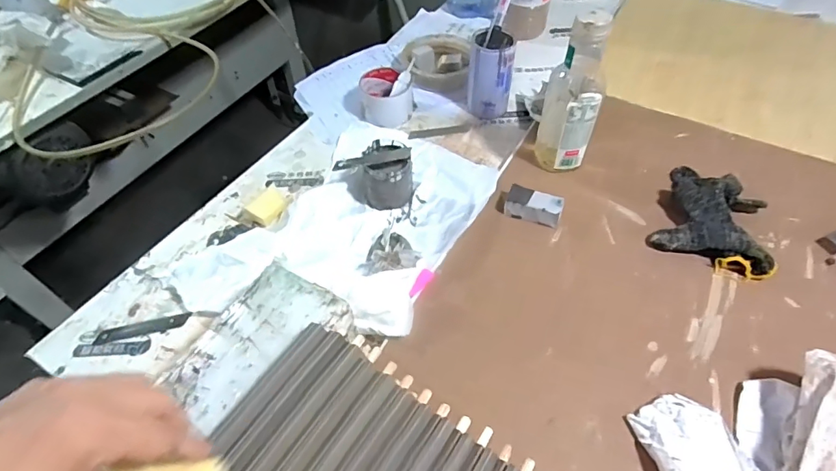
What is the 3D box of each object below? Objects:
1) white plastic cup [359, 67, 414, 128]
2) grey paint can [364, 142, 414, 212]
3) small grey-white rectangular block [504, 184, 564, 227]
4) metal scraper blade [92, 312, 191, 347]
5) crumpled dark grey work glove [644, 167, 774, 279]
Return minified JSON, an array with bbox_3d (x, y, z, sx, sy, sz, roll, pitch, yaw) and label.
[{"bbox_3d":[-0.048,-0.224,0.755,0.078,0.060,0.078,0,50,0],"label":"white plastic cup"},{"bbox_3d":[-0.043,-0.079,0.634,0.071,0.067,0.067,0,50,0],"label":"grey paint can"},{"bbox_3d":[0.144,-0.038,0.597,0.067,0.022,0.037,15,51,12],"label":"small grey-white rectangular block"},{"bbox_3d":[-0.309,0.104,0.538,0.101,0.007,0.017,-12,52,-8],"label":"metal scraper blade"},{"bbox_3d":[0.364,-0.025,0.573,0.130,0.042,0.148,26,54,20],"label":"crumpled dark grey work glove"}]

